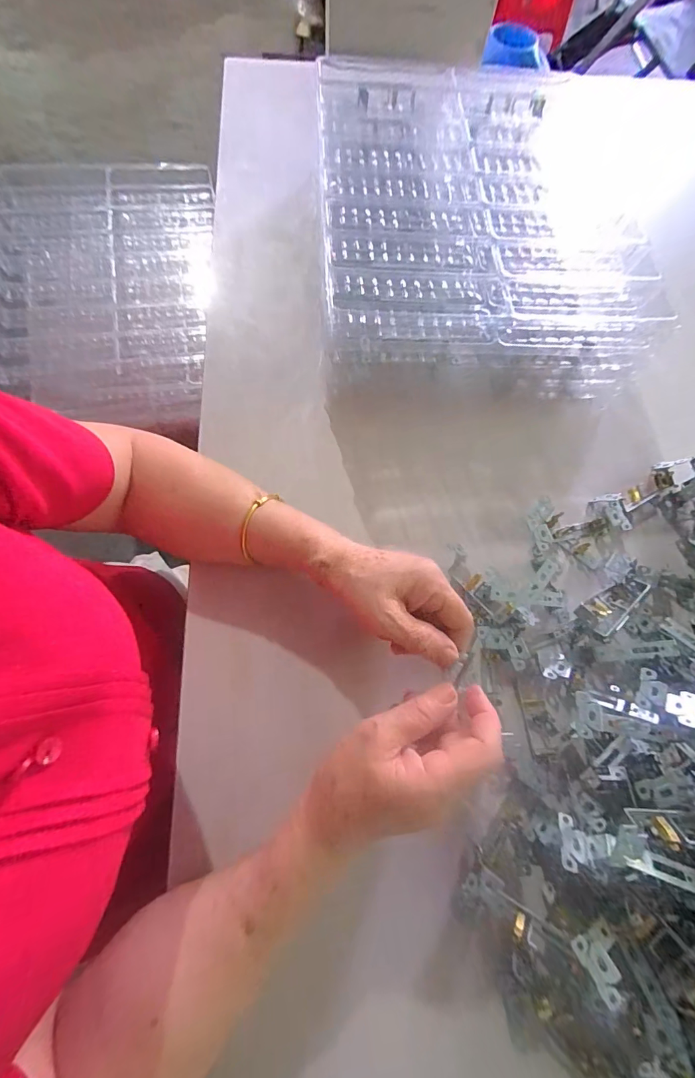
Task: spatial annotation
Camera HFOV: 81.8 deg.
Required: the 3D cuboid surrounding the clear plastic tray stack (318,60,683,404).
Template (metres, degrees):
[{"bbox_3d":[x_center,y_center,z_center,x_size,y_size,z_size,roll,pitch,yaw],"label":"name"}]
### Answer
[{"bbox_3d":[0.132,-0.372,0.494,0.318,0.101,0.414,-1,70,-3],"label":"clear plastic tray stack"}]

